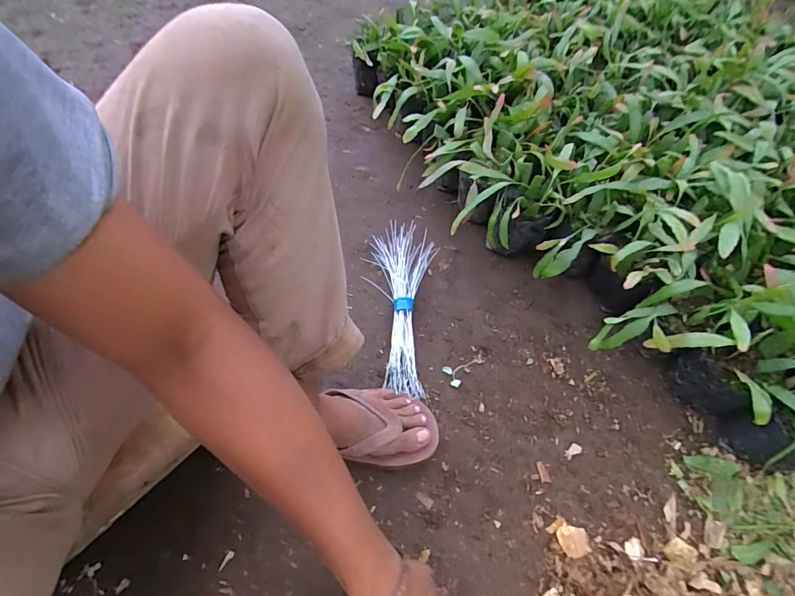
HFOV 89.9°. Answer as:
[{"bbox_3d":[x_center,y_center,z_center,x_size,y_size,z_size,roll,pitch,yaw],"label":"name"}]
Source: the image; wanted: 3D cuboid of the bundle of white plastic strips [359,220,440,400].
[{"bbox_3d":[-0.002,0.006,0.637,0.114,0.059,0.315,6,58,3],"label":"bundle of white plastic strips"}]

